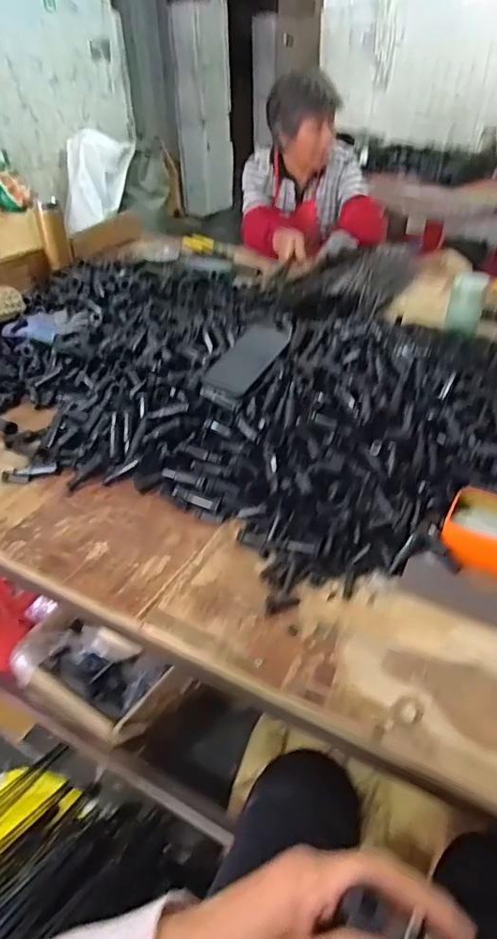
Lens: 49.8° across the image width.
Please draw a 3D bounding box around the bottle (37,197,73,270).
[{"bbox_3d":[-0.485,-0.584,1.334,0.059,0.158,0.068,-9,21,-5],"label":"bottle"}]

